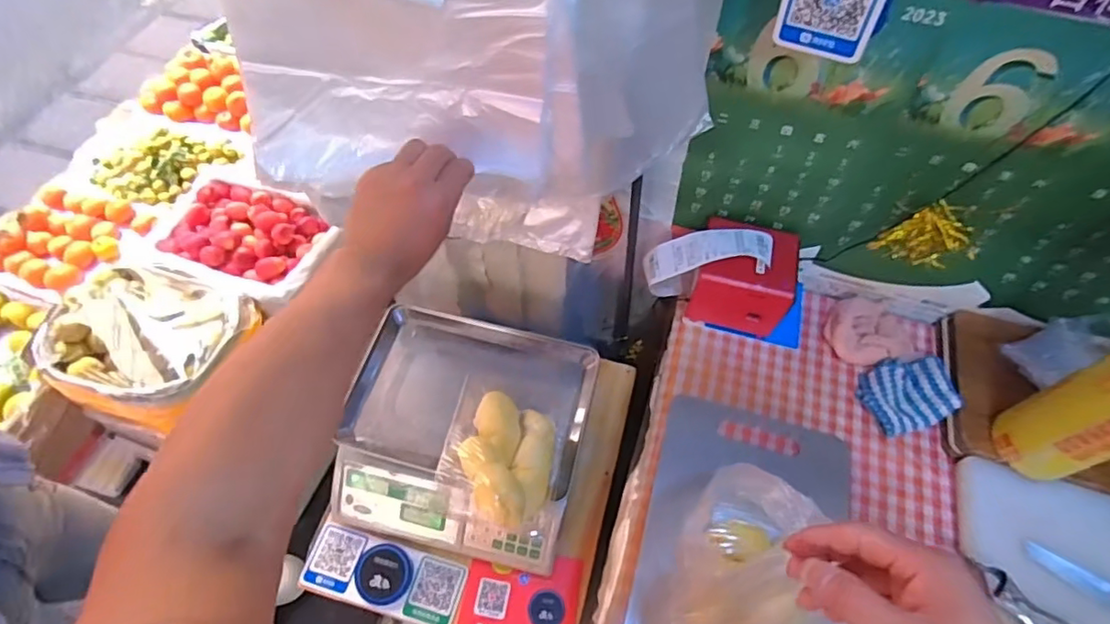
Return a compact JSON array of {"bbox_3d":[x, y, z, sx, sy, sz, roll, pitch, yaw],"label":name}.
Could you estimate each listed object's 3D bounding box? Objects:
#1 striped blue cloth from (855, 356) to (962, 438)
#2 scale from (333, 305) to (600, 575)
[{"bbox_3d":[0.471,0.106,0.769,0.114,0.021,0.094,-20,59,6],"label":"striped blue cloth"},{"bbox_3d":[-0.123,0.164,0.831,0.318,0.155,0.308,14,60,8],"label":"scale"}]

